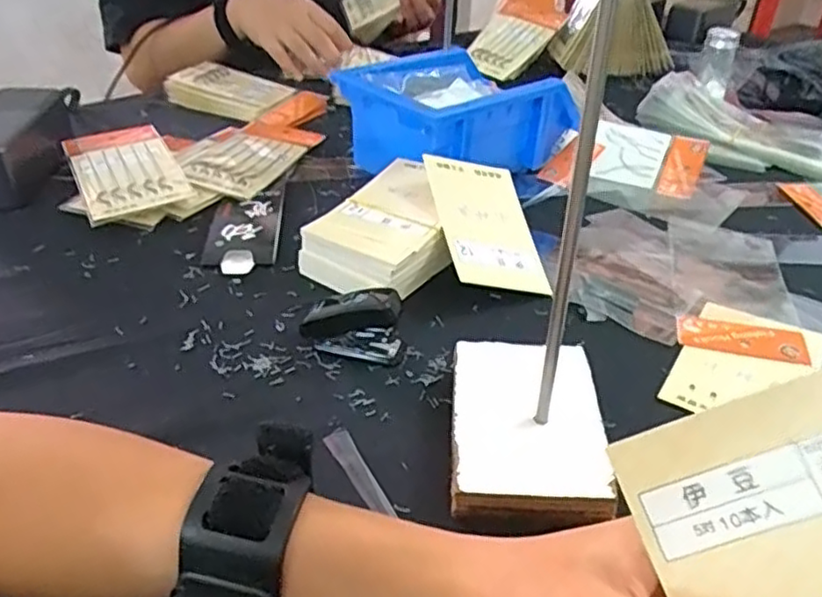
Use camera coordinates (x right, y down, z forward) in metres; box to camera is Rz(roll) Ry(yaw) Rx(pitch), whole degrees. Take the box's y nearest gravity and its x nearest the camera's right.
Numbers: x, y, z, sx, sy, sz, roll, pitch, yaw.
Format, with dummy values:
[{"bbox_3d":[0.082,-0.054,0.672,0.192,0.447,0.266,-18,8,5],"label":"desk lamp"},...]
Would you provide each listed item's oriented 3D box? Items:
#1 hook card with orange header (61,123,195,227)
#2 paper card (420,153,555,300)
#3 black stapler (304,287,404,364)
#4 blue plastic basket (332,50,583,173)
[{"bbox_3d":[-0.223,-0.102,0.530,0.074,0.015,0.134,-22,43,-20],"label":"hook card with orange header"},{"bbox_3d":[0.050,-0.050,0.449,0.068,0.005,0.107,4,53,-24],"label":"paper card"},{"bbox_3d":[-0.031,0.013,0.372,0.055,0.039,0.021,7,36,6],"label":"black stapler"},{"bbox_3d":[0.044,-0.155,0.573,0.181,0.072,0.117,-27,45,-35],"label":"blue plastic basket"}]

